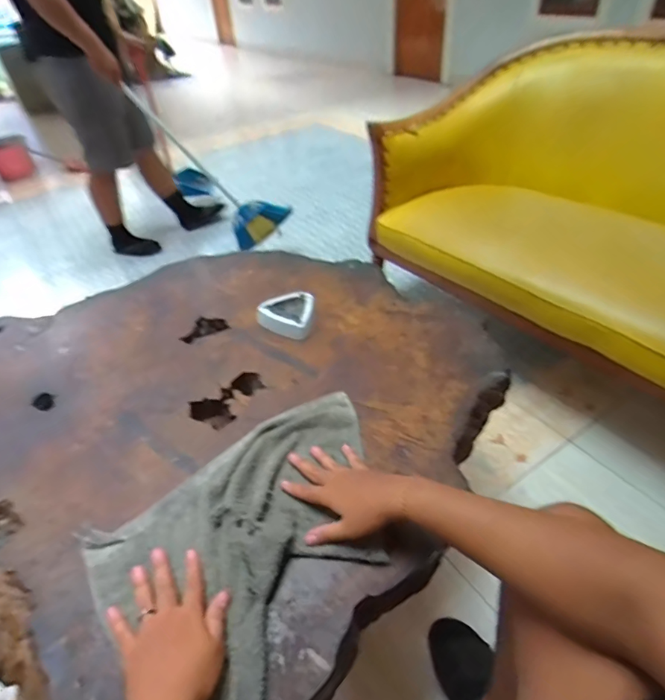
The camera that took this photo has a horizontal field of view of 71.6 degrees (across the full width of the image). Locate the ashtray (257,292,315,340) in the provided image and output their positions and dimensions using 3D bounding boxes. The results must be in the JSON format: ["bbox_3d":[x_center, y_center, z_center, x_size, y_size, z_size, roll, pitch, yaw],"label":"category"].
[{"bbox_3d":[-0.094,-0.068,0.928,0.110,0.031,0.111,-2,42,2],"label":"ashtray"}]

